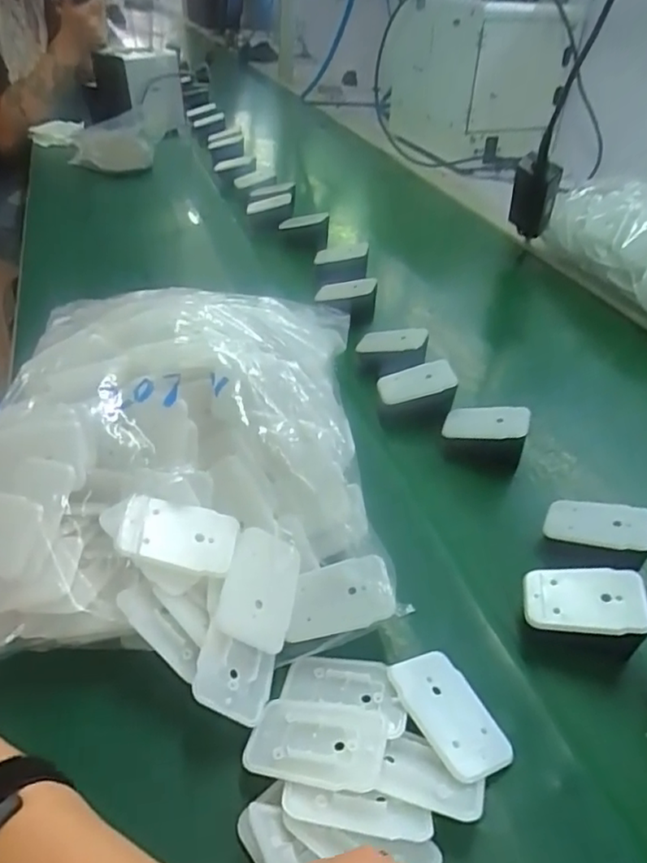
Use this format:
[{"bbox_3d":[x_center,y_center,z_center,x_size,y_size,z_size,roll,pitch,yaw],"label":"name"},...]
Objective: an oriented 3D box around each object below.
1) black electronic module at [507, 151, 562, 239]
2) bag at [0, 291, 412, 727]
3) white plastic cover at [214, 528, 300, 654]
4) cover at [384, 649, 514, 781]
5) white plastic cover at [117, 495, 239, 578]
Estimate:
[{"bbox_3d":[0.274,-0.306,0.796,0.055,0.134,0.024,15,68,14],"label":"black electronic module"},{"bbox_3d":[-0.096,-0.001,0.422,0.265,0.105,0.349,1,38,-3],"label":"bag"},{"bbox_3d":[-0.036,0.090,0.354,0.041,0.006,0.067,19,54,-7],"label":"white plastic cover"},{"bbox_3d":[0.068,0.150,0.325,0.041,0.007,0.068,-18,43,-25],"label":"cover"},{"bbox_3d":[-0.085,0.061,0.361,0.067,0.010,0.043,16,51,-10],"label":"white plastic cover"}]

